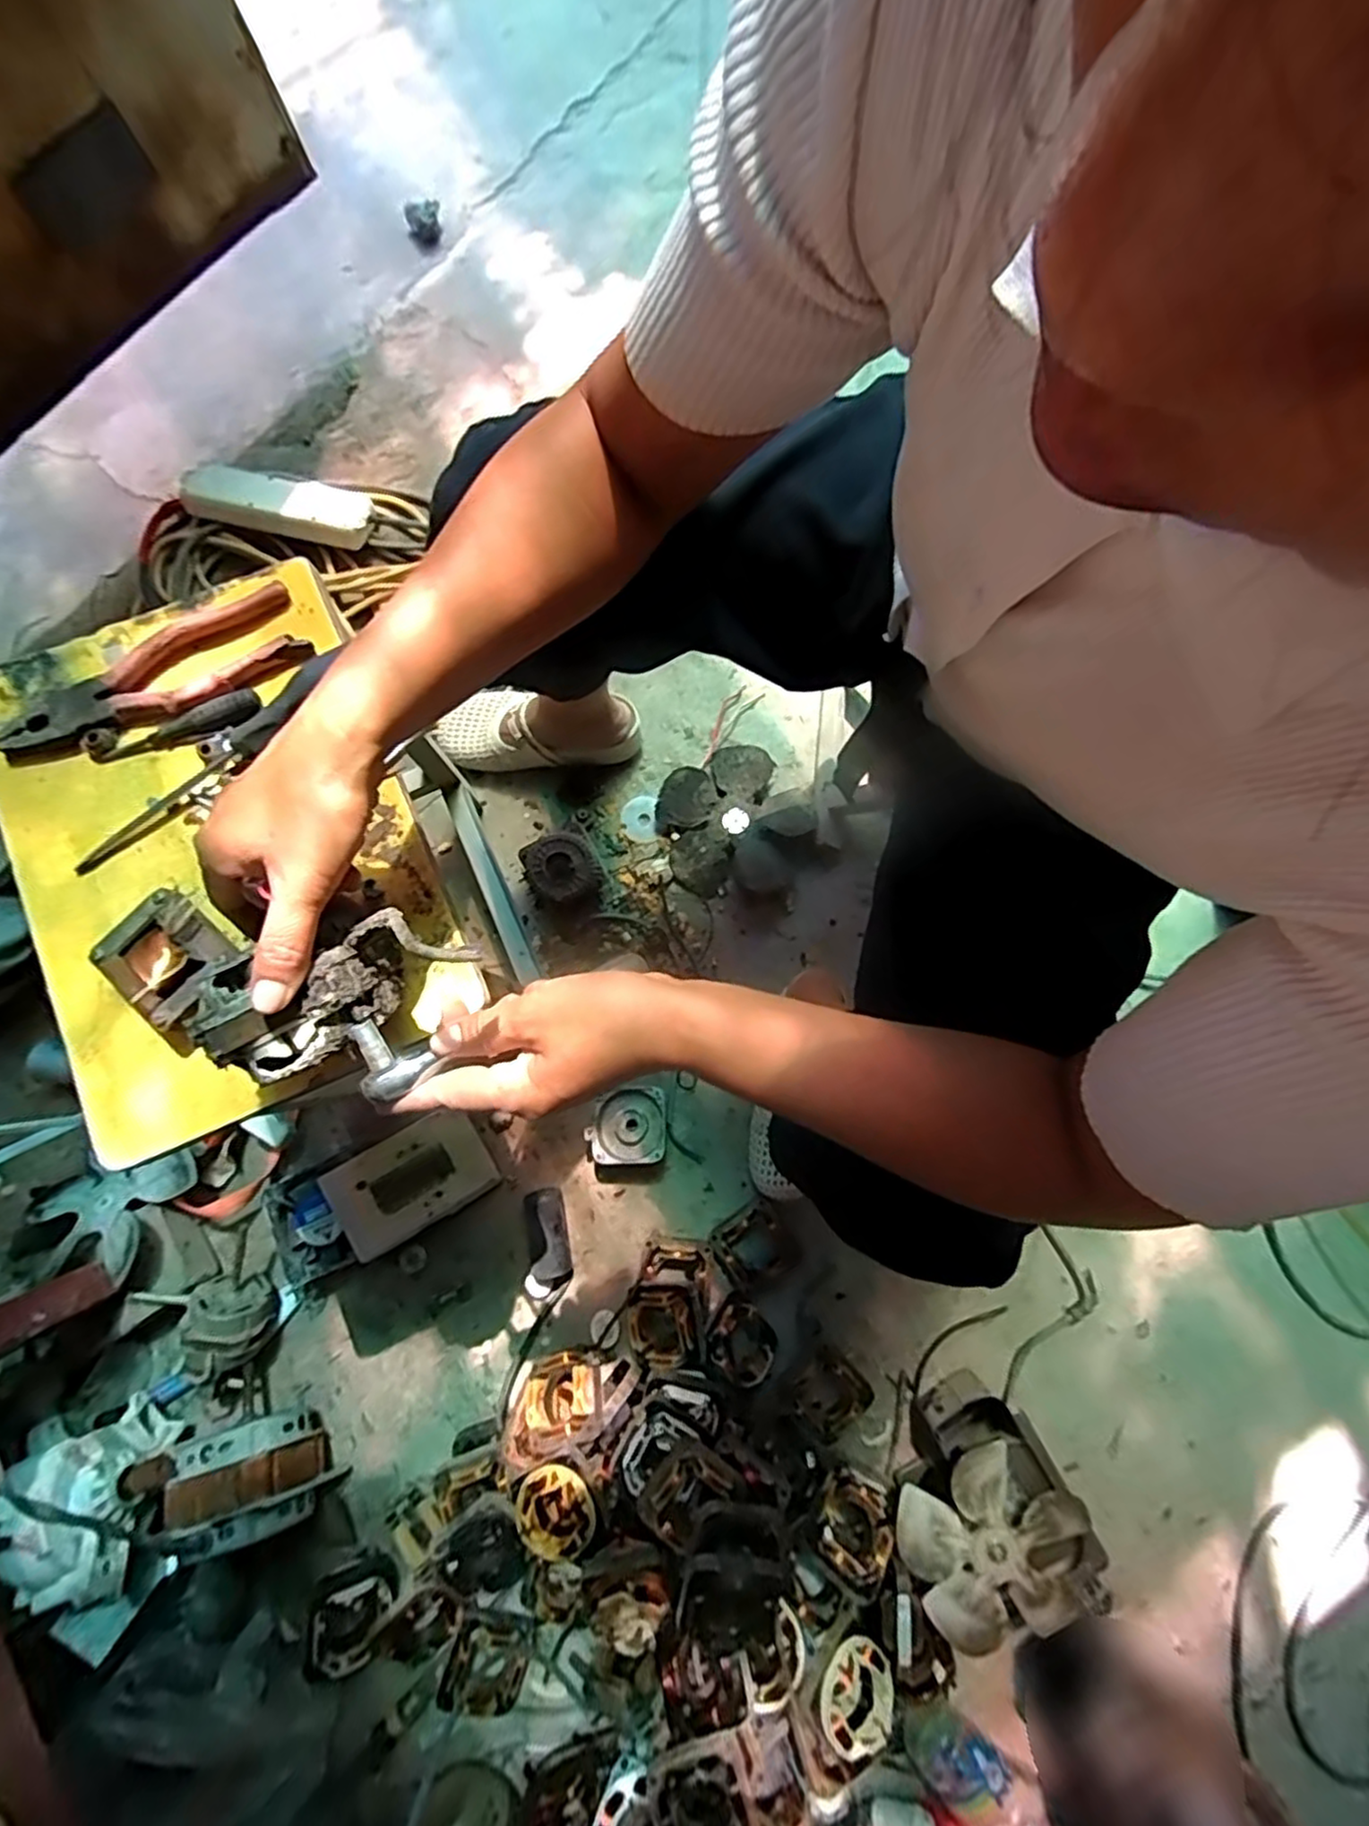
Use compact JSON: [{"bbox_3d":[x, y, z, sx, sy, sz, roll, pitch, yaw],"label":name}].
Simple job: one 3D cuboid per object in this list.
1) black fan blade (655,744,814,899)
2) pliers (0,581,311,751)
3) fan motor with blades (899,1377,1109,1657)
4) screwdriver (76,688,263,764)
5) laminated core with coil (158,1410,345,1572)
[{"bbox_3d":[0.063,-0.115,0.883,0.177,0.046,0.176,0,82,0],"label":"black fan blade"},{"bbox_3d":[-0.340,-0.150,0.454,0.192,0.015,0.056,-29,83,-3],"label":"pliers"},{"bbox_3d":[0.318,0.638,0.729,0.184,0.091,0.243,-28,83,-3],"label":"fan motor with blades"},{"bbox_3d":[-0.323,-0.117,0.447,0.109,0.013,0.020,-18,80,-3],"label":"screwdriver"},{"bbox_3d":[-0.438,0.561,0.719,0.125,0.137,0.095,-10,82,-1],"label":"laminated core with coil"}]

